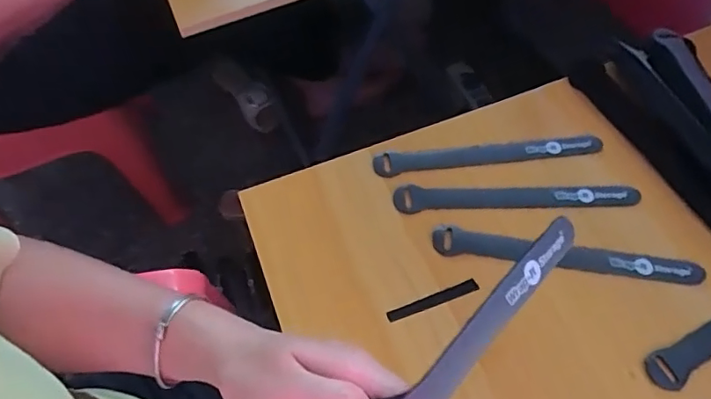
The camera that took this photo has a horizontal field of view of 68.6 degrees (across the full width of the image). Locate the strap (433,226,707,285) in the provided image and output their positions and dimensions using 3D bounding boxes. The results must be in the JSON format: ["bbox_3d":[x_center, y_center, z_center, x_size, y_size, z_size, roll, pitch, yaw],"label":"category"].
[{"bbox_3d":[0.164,0.047,0.412,0.201,0.006,0.024,9,61,9],"label":"strap"}]

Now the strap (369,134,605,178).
[{"bbox_3d":[0.118,-0.040,0.468,0.200,0.004,0.023,-5,62,0],"label":"strap"}]

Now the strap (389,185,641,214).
[{"bbox_3d":[0.135,-0.003,0.442,0.200,0.004,0.024,-2,59,0],"label":"strap"}]

